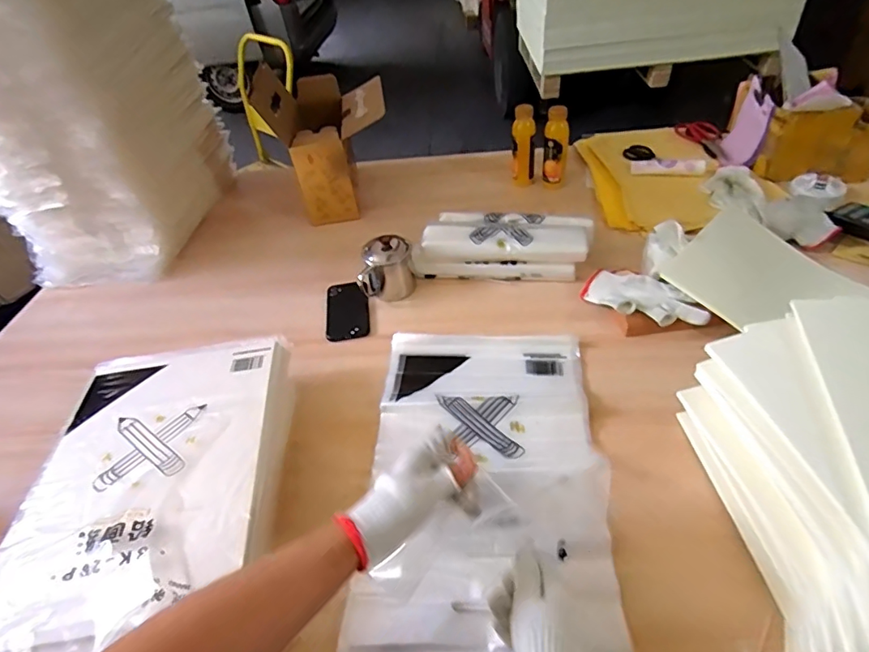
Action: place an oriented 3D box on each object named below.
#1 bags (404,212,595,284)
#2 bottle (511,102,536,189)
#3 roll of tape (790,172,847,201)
[{"bbox_3d":[0.127,-0.159,0.960,0.331,0.086,0.140,-1,43,7],"label":"bags"},{"bbox_3d":[0.203,-0.415,1.153,0.052,0.169,0.060,-3,43,5],"label":"bottle"},{"bbox_3d":[0.785,-0.288,1.026,0.090,0.019,0.095,-4,43,3],"label":"roll of tape"}]

